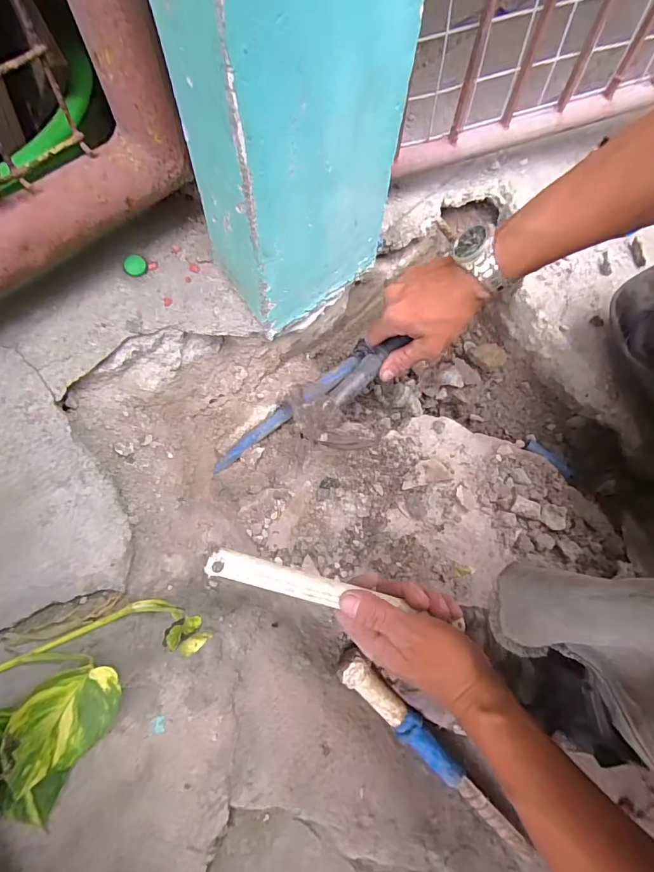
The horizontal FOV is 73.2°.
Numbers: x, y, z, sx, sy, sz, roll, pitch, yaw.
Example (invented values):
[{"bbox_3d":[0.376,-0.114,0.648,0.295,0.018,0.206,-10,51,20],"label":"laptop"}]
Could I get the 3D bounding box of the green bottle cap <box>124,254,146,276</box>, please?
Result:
[{"bbox_3d":[-0.180,-0.160,0.412,0.019,0.010,0.020,1,66,-1],"label":"green bottle cap"}]

